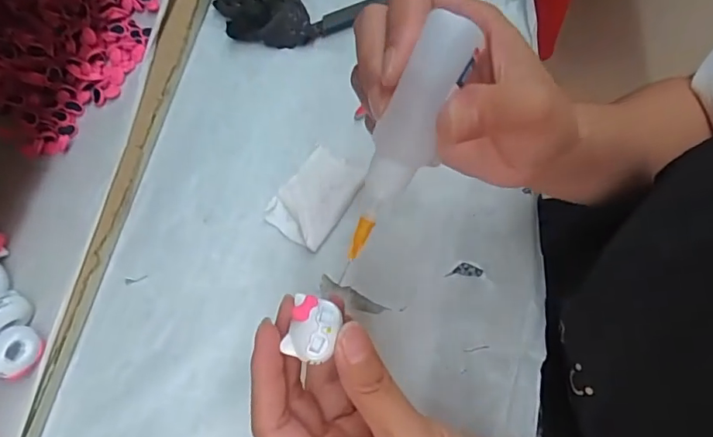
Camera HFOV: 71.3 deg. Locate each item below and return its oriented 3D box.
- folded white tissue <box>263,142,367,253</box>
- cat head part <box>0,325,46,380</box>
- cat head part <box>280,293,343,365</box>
[{"bbox_3d":[-0.026,-0.014,0.316,0.043,0.010,0.064,28,68,10],"label":"folded white tissue"},{"bbox_3d":[-0.172,0.068,0.252,0.018,0.020,0.025,6,66,1],"label":"cat head part"},{"bbox_3d":[-0.017,0.043,0.197,0.020,0.007,0.024,15,67,5],"label":"cat head part"}]

